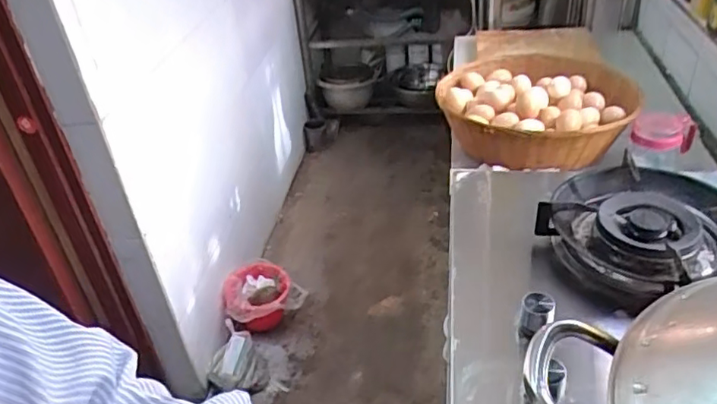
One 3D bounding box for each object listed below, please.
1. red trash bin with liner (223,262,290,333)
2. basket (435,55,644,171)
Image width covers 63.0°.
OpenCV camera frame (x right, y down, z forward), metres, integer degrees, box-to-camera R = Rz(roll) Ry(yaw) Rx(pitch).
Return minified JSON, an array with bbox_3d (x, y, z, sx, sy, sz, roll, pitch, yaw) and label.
[{"bbox_3d":[-0.306,0.305,1.812,0.198,0.138,0.188,-11,35,-7],"label":"red trash bin with liner"},{"bbox_3d":[0.332,-0.176,1.110,0.326,0.128,0.310,-4,35,3],"label":"basket"}]

